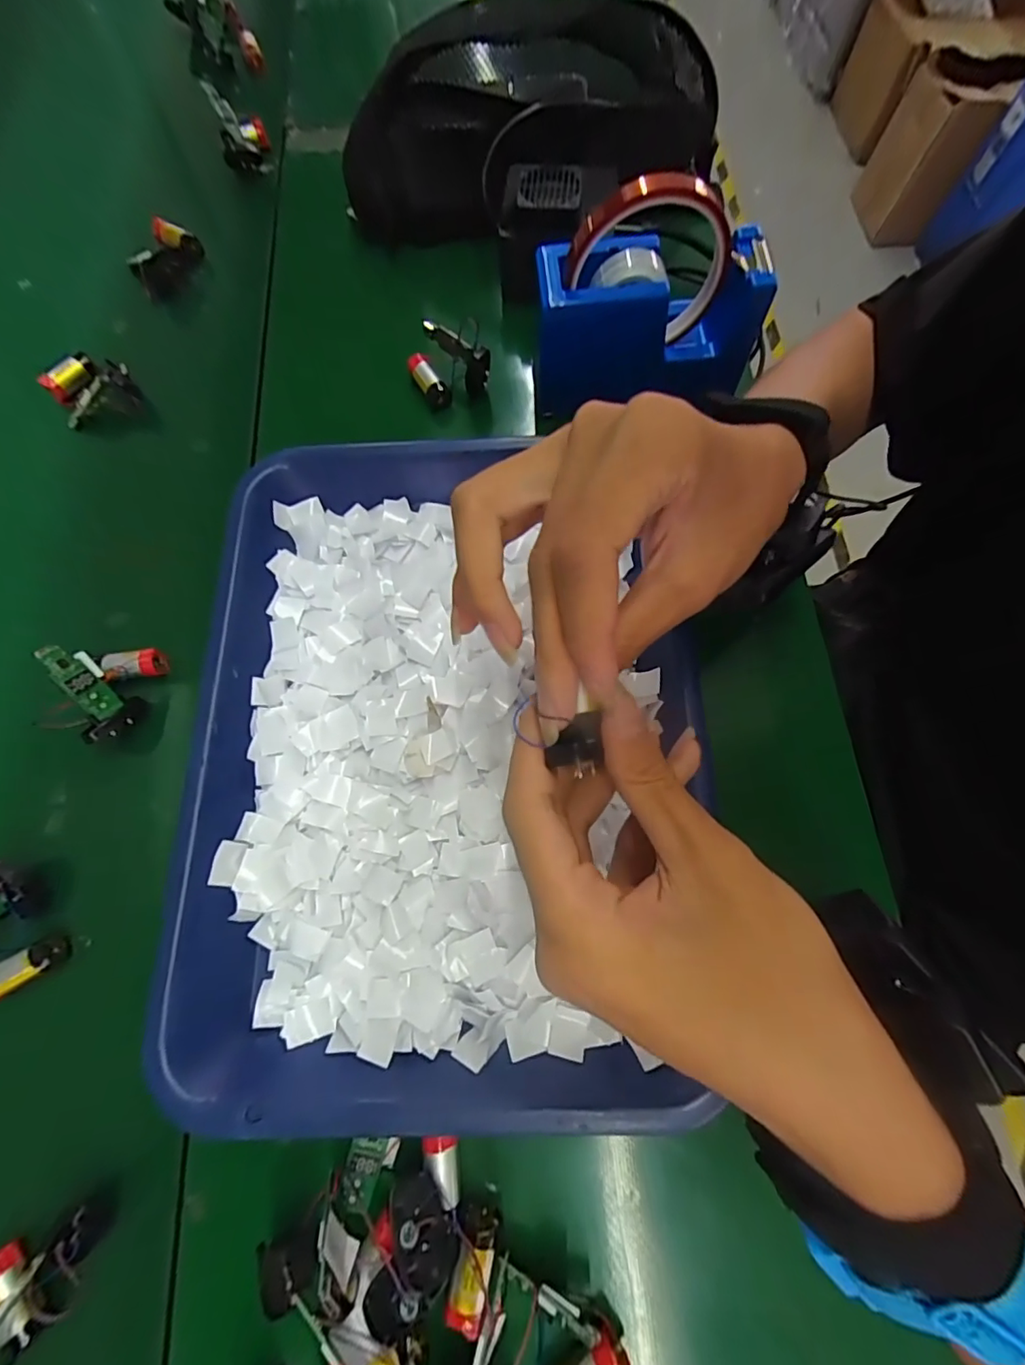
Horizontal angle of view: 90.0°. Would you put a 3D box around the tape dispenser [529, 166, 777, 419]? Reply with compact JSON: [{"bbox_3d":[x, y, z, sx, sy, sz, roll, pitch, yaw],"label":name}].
[{"bbox_3d":[0.078,-0.220,0.293,0.128,0.108,0.044,-6,72,2],"label":"tape dispenser"}]

